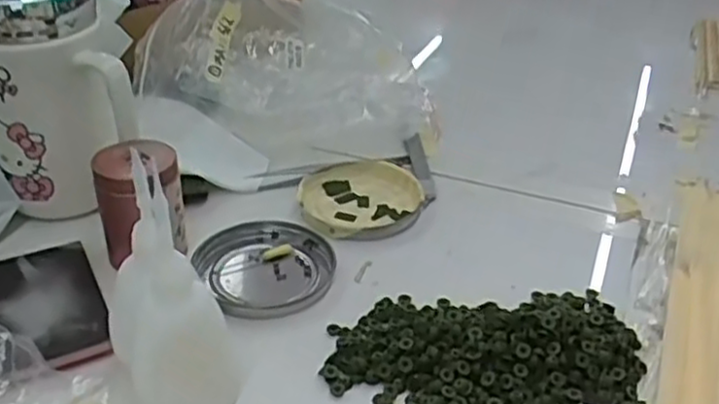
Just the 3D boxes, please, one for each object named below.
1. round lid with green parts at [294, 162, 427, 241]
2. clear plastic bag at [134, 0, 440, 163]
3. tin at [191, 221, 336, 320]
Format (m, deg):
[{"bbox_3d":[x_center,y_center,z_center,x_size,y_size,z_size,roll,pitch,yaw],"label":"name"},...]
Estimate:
[{"bbox_3d":[0.001,-0.003,0.490,0.079,0.009,0.076,1,32,-1],"label":"round lid with green parts"},{"bbox_3d":[-0.049,-0.100,0.562,0.217,0.093,0.112,1,32,-2],"label":"clear plastic bag"},{"bbox_3d":[-0.051,0.036,0.432,0.076,0.011,0.081,1,32,-1],"label":"tin"}]

